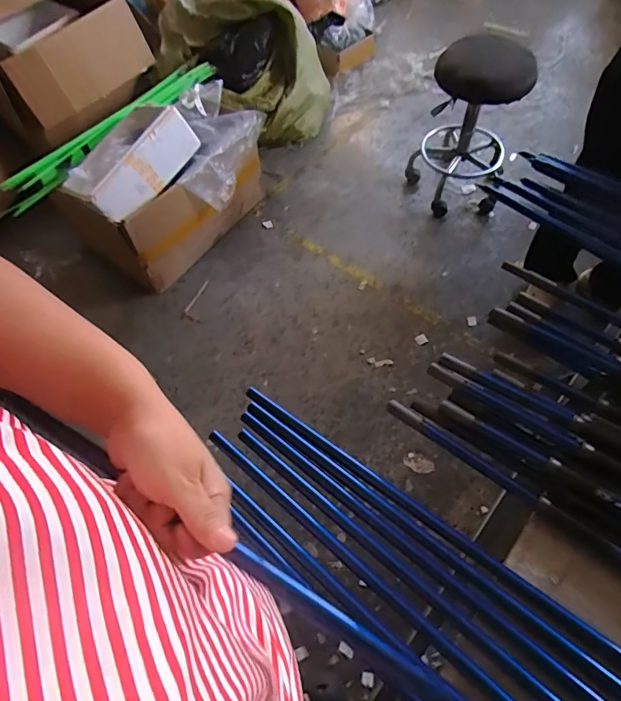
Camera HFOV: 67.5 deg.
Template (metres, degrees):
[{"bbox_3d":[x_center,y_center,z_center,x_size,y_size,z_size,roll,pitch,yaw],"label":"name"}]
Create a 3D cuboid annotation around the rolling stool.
[{"bbox_3d":[0.542,-0.775,1.630,0.348,0.545,0.337,10,60,9],"label":"rolling stool"}]

